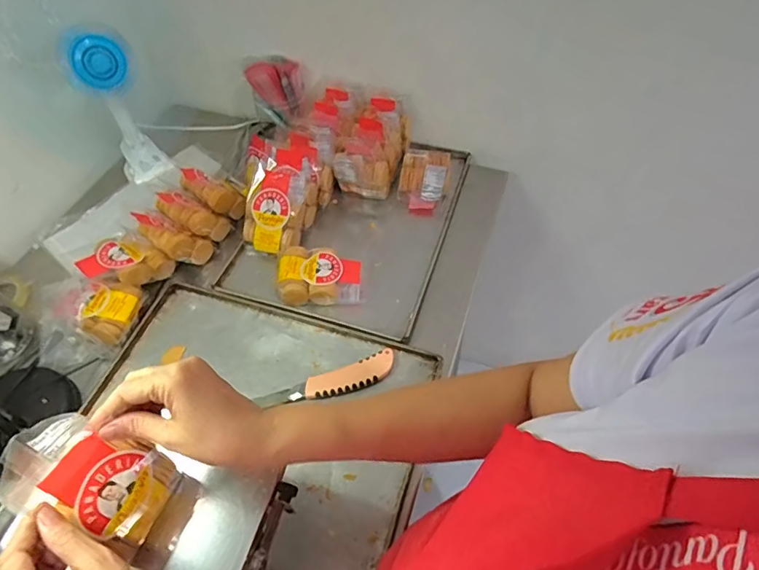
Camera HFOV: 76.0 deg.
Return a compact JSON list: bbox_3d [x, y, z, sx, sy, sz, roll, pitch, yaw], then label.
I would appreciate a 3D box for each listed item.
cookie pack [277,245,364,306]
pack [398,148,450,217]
[{"bbox_3d":[-0.089,-0.016,0.734,0.120,0.036,0.092,-4,54,0],"label":"cookie pack"},{"bbox_3d":[0.077,-0.186,0.854,0.084,0.038,0.137,9,55,10],"label":"pack"}]

